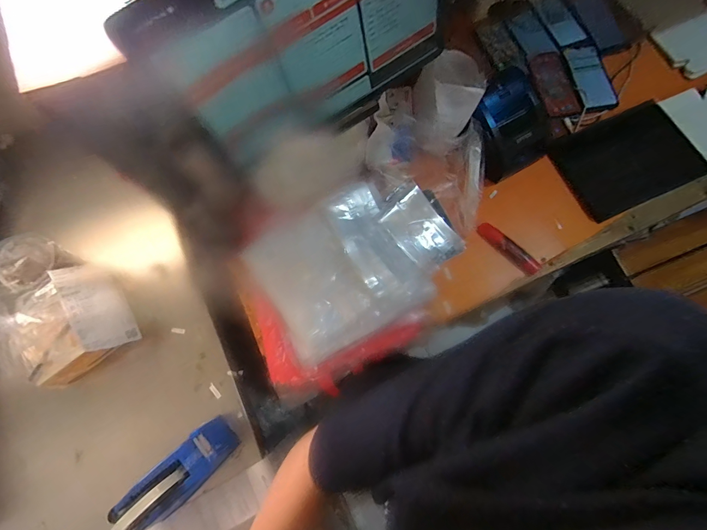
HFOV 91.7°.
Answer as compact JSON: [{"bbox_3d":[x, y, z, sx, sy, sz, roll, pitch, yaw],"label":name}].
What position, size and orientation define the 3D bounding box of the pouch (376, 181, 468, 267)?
[{"bbox_3d":[0.122,-0.070,0.639,0.095,0.029,0.161,-38,78,-9],"label":"pouch"}]

